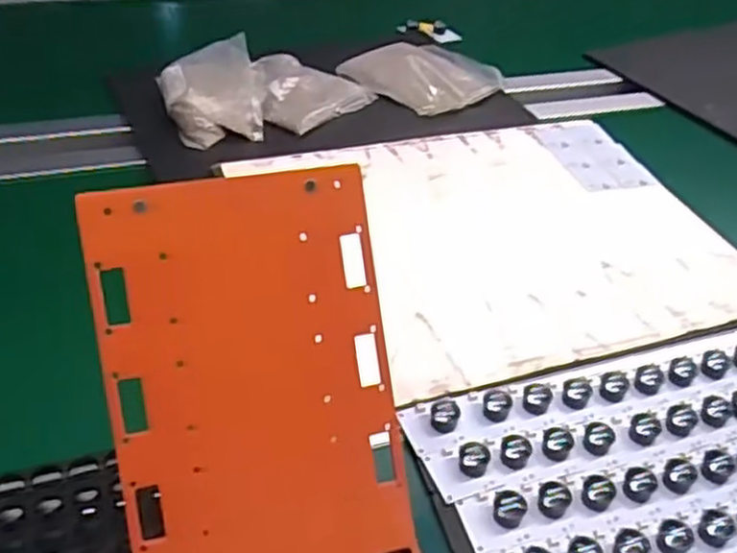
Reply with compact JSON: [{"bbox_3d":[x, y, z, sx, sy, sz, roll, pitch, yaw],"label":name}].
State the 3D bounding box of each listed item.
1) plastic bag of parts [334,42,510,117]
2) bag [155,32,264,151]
[{"bbox_3d":[0.073,-0.278,1.032,0.175,0.024,0.180,-26,48,-32],"label":"plastic bag of parts"},{"bbox_3d":[-0.193,-0.225,0.923,0.112,0.047,0.173,-7,41,-14],"label":"bag"}]

